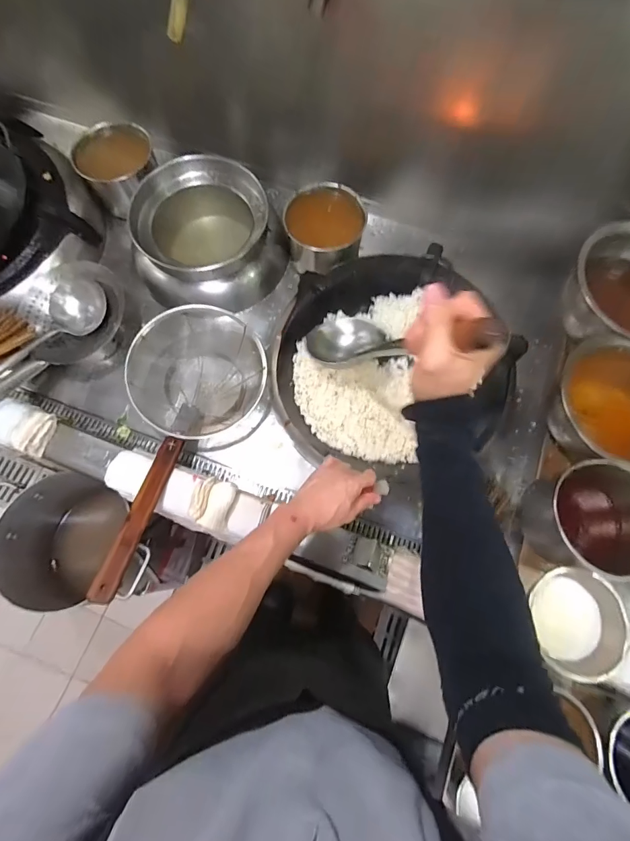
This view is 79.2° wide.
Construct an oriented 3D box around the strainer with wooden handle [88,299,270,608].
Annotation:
[{"bbox_3d":[-0.287,0.040,0.768,0.274,0.170,0.584,9,57,2],"label":"strainer with wooden handle"}]

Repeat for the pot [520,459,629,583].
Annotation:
[{"bbox_3d":[0.503,0.183,0.714,0.187,0.150,0.190,0,74,-1],"label":"pot"}]

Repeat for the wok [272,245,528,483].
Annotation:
[{"bbox_3d":[0.154,-0.118,0.805,0.485,0.151,0.455,0,74,-1],"label":"wok"}]

